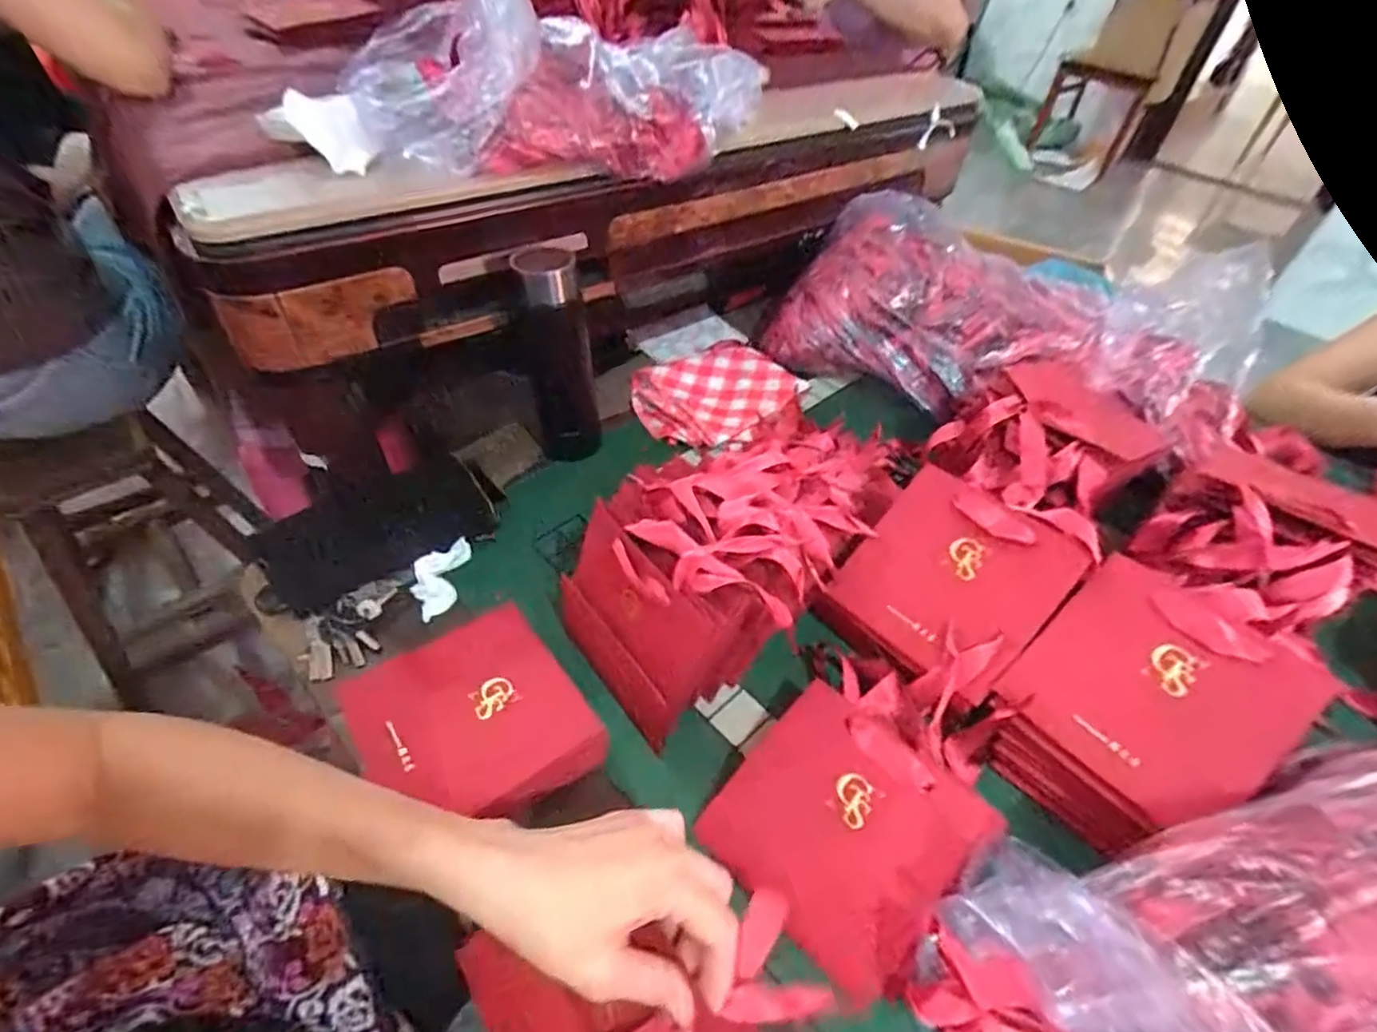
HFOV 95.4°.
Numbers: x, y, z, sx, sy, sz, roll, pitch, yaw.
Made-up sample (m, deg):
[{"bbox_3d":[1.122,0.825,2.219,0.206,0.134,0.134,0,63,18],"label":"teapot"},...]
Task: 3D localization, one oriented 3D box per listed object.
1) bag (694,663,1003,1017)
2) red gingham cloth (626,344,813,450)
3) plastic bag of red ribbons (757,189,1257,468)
[{"bbox_3d":[0.109,0.197,0.415,0.164,0.011,0.144,-41,59,-17],"label":"bag"},{"bbox_3d":[0.028,-0.144,0.750,0.172,0.050,0.166,-22,52,-23],"label":"red gingham cloth"},{"bbox_3d":[0.346,-0.228,0.726,0.487,0.153,0.199,17,48,12],"label":"plastic bag of red ribbons"}]

